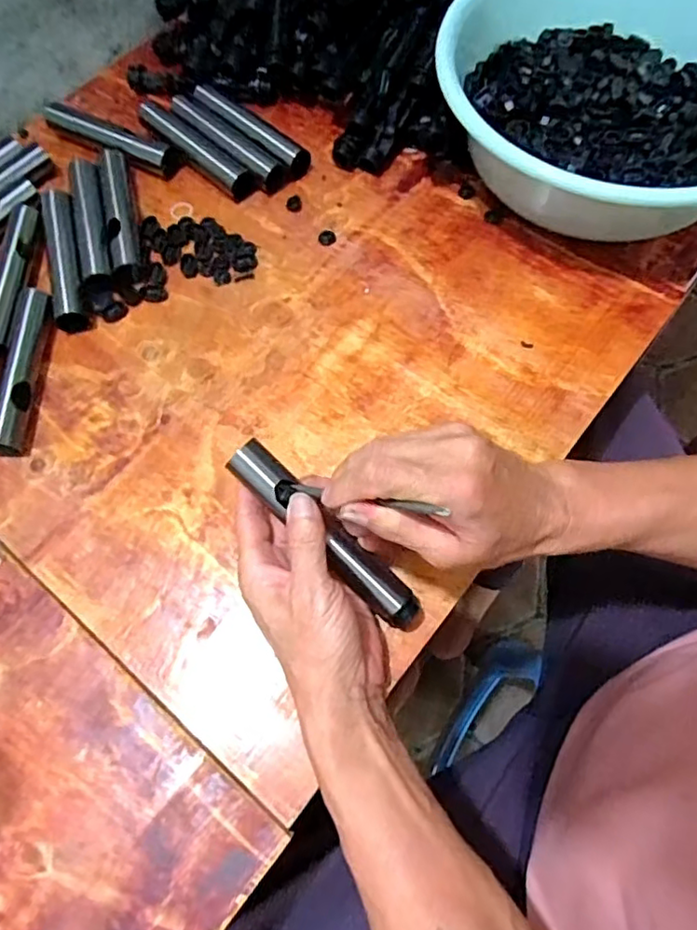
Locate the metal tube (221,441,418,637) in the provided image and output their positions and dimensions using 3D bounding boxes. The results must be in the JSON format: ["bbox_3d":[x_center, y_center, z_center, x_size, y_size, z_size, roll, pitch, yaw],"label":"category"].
[{"bbox_3d":[-0.011,0.048,0.374,0.162,0.027,0.025,45,74,-4],"label":"metal tube"}]

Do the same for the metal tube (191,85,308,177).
[{"bbox_3d":[-0.093,-0.314,0.556,0.138,0.023,0.021,41,74,16],"label":"metal tube"}]

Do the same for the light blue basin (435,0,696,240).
[{"bbox_3d":[0.223,-0.300,0.502,0.279,0.113,0.280,0,68,1],"label":"light blue basin"}]

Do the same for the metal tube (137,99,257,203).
[{"bbox_3d":[-0.141,-0.288,0.541,0.141,0.023,0.019,40,74,15],"label":"metal tube"}]

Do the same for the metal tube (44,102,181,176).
[{"bbox_3d":[-0.223,-0.309,0.557,0.143,0.023,0.022,27,71,11],"label":"metal tube"}]

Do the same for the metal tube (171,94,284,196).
[{"bbox_3d":[-0.115,-0.297,0.548,0.138,0.023,0.023,41,74,16],"label":"metal tube"}]

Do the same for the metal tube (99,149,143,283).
[{"bbox_3d":[-0.200,-0.218,0.519,0.025,0.022,0.142,-13,68,-4],"label":"metal tube"}]

